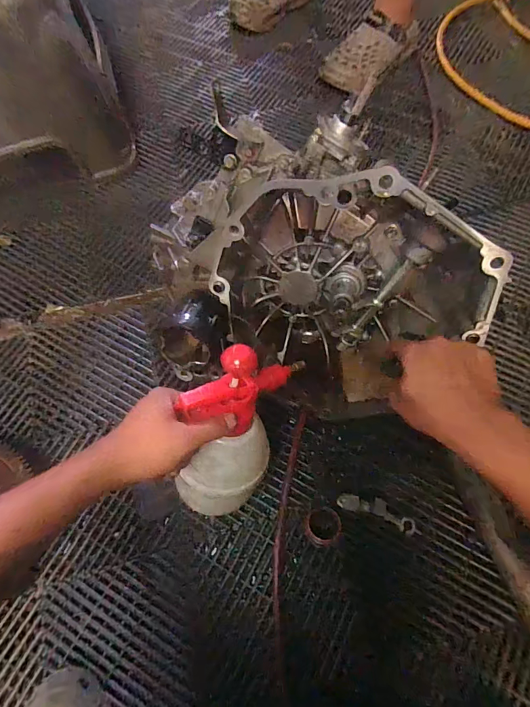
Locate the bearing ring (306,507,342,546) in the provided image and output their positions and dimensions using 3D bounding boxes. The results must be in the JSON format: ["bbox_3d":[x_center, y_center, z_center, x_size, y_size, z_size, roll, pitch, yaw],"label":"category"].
[{"bbox_3d":[0.079,0.233,0.523,0.046,0.007,0.048,-1,69,2],"label":"bearing ring"}]

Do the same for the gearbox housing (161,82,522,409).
[{"bbox_3d":[0.052,-0.118,0.496,0.327,0.300,0.319,-11,69,-2],"label":"gearbox housing"}]

